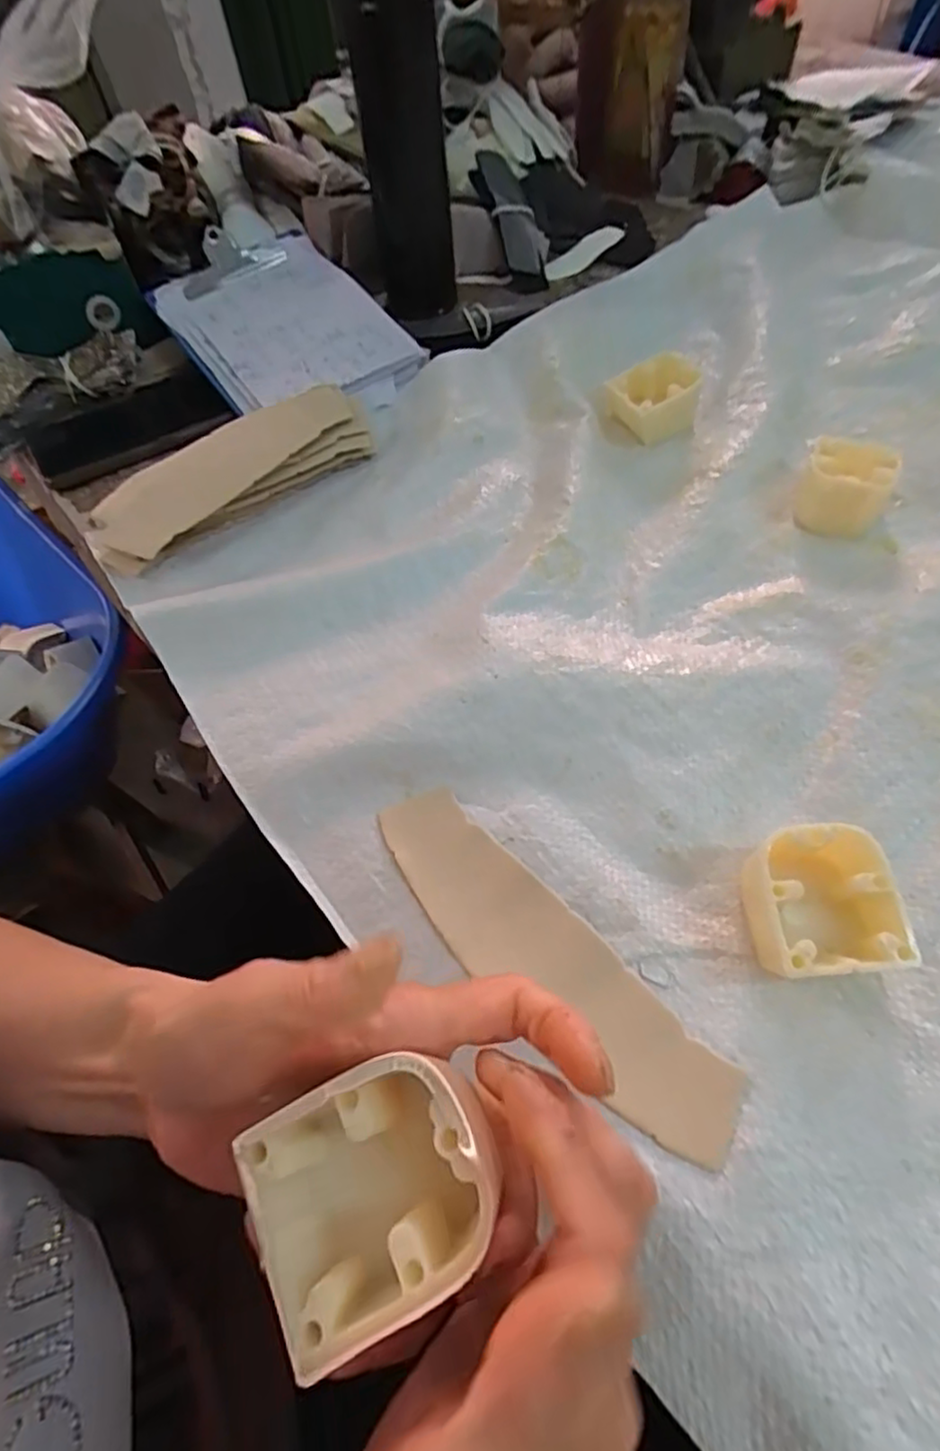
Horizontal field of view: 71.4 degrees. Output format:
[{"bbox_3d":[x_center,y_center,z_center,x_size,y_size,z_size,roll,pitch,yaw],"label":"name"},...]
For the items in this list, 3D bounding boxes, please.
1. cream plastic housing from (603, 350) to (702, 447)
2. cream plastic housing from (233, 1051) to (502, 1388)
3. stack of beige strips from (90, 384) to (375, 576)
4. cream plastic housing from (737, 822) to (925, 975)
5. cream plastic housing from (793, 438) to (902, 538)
[{"bbox_3d":[0.128,-0.233,0.464,0.054,0.031,0.050,-18,57,-8],"label":"cream plastic housing"},{"bbox_3d":[-0.022,0.115,0.163,0.059,0.029,0.050,-24,58,-11],"label":"cream plastic housing"},{"bbox_3d":[-0.160,-0.169,0.440,0.190,0.033,0.068,-38,62,-19],"label":"stack of beige strips"},{"bbox_3d":[0.137,0.072,0.262,0.055,0.033,0.054,-6,56,1],"label":"cream plastic housing"},{"bbox_3d":[0.229,-0.145,0.399,0.049,0.034,0.045,20,60,17],"label":"cream plastic housing"}]

